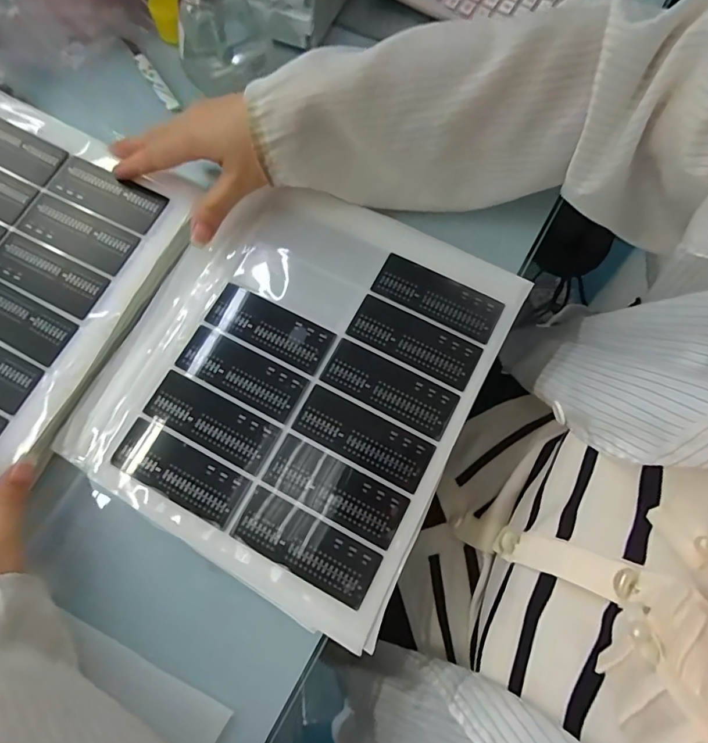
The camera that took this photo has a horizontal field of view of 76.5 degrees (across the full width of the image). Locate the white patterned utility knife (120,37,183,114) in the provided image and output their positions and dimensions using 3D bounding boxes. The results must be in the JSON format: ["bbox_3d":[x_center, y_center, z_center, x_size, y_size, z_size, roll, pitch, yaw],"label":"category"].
[{"bbox_3d":[-0.194,-0.283,0.424,0.012,0.008,0.106,-33,74,-8],"label":"white patterned utility knife"}]

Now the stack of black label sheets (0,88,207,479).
[{"bbox_3d":[-0.270,-0.072,0.330,0.226,0.015,0.263,26,77,6],"label":"stack of black label sheets"}]

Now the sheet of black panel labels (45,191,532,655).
[{"bbox_3d":[-0.042,-0.001,0.320,0.244,0.010,0.266,26,76,8],"label":"sheet of black panel labels"}]

